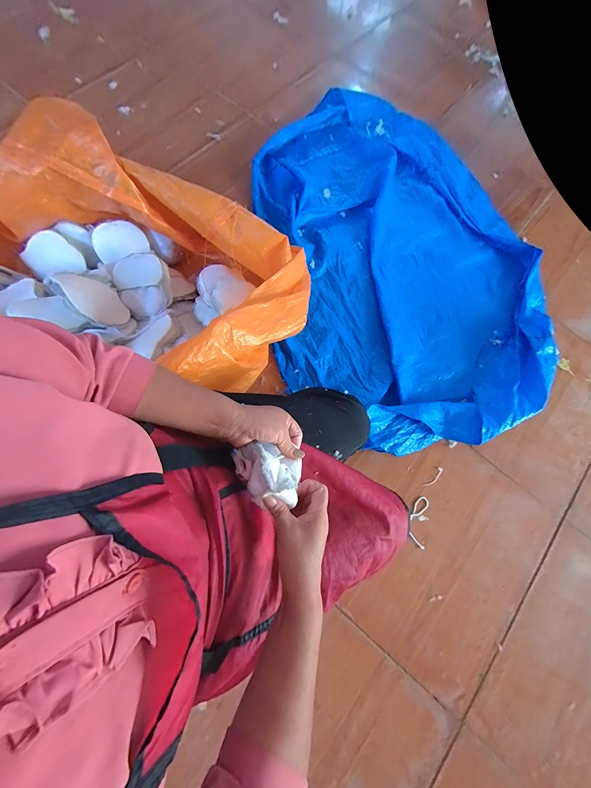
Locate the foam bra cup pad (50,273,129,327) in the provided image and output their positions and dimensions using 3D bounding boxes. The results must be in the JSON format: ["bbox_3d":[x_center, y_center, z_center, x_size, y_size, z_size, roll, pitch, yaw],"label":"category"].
[{"bbox_3d":[-0.503,-0.242,0.699,0.155,0.028,0.128,55,35,0],"label":"foam bra cup pad"}]

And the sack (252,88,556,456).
[{"bbox_3d":[0.365,-0.535,1.014,0.924,0.100,1.433,-8,75,-4],"label":"sack"}]

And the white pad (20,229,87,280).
[{"bbox_3d":[-0.702,-0.404,0.806,0.149,0.113,0.040,-12,44,-1],"label":"white pad"}]

